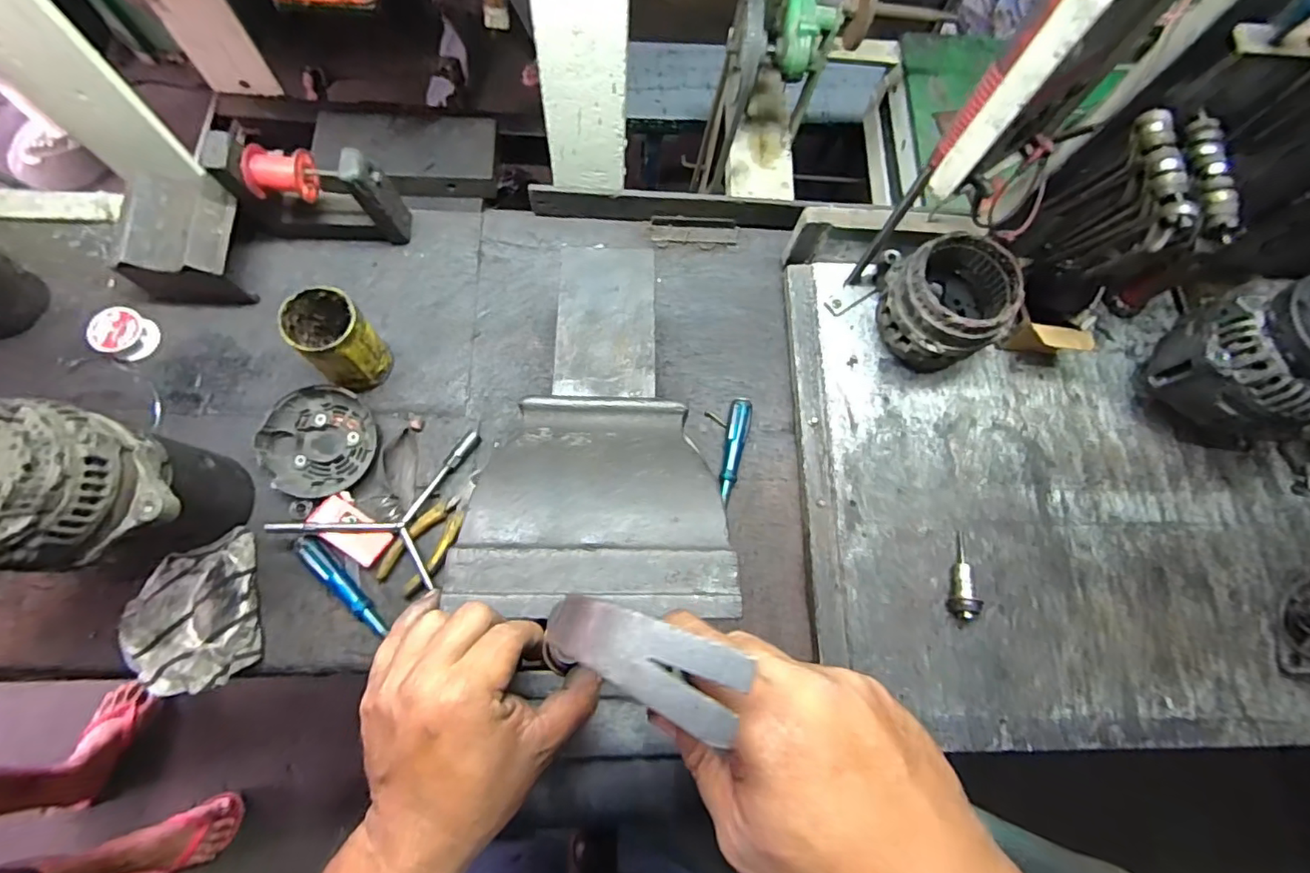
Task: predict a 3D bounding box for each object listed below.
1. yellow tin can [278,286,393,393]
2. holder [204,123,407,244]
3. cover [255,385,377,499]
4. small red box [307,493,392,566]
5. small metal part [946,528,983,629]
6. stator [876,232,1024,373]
[{"bbox_3d":[-0.353,-0.106,0.625,0.077,0.098,0.090,-35,79,-13],"label":"yellow tin can"},{"bbox_3d":[-0.400,-0.284,0.654,0.180,0.136,0.050,1,73,-4],"label":"holder"},{"bbox_3d":[-0.386,0.005,0.636,0.114,0.025,0.123,1,73,-4],"label":"cover"},{"bbox_3d":[-0.333,0.101,0.609,0.083,0.020,0.047,38,74,7],"label":"small red box"},{"bbox_3d":[0.342,0.156,0.617,0.024,0.025,0.101,11,73,-1],"label":"small metal part"},{"bbox_3d":[0.335,-0.152,0.661,0.136,0.125,0.140,24,73,3],"label":"stator"}]

